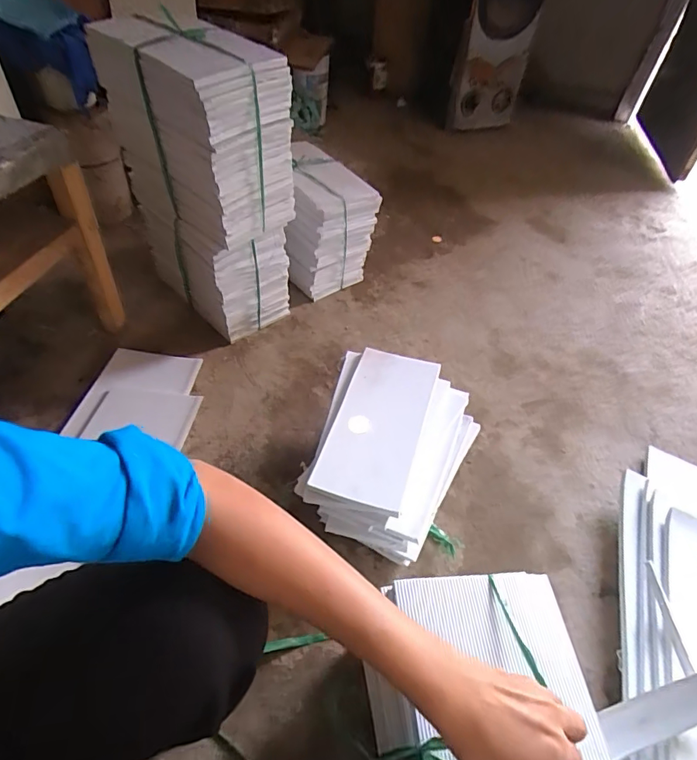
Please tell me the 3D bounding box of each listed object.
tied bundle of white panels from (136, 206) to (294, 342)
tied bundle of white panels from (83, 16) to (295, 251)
[{"bbox_3d":[-0.273,-0.252,0.962,0.159,0.220,0.284,-33,59,-30],"label":"tied bundle of white panels"},{"bbox_3d":[-0.249,-0.414,0.769,0.293,0.265,0.154,36,54,24],"label":"tied bundle of white panels"}]

